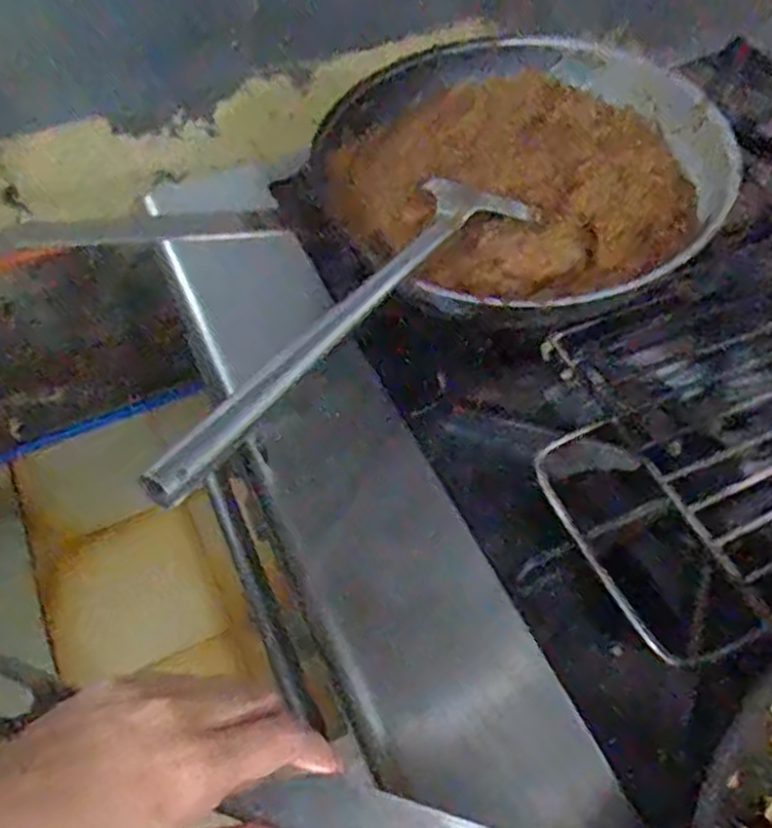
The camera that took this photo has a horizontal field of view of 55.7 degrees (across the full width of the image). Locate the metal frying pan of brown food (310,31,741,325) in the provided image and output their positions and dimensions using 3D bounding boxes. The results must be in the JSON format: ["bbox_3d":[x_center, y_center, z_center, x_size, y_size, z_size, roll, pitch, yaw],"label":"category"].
[{"bbox_3d":[0.100,-0.186,0.575,0.292,0.083,0.312,0,55,0],"label":"metal frying pan of brown food"}]

